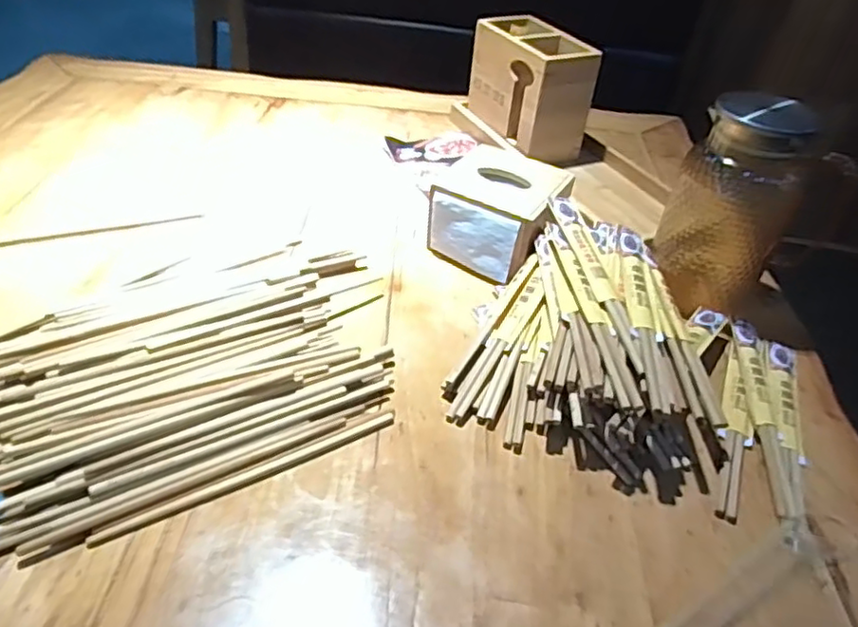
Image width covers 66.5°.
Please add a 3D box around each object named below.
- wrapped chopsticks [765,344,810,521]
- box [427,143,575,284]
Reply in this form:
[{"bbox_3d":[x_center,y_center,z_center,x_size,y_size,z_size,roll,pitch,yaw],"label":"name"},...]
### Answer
[{"bbox_3d":[0.320,0.090,0.586,0.031,0.009,0.230,16,40,13],"label":"wrapped chopsticks"},{"bbox_3d":[0.079,-0.112,0.746,0.134,0.089,0.135,24,43,21],"label":"box"}]

